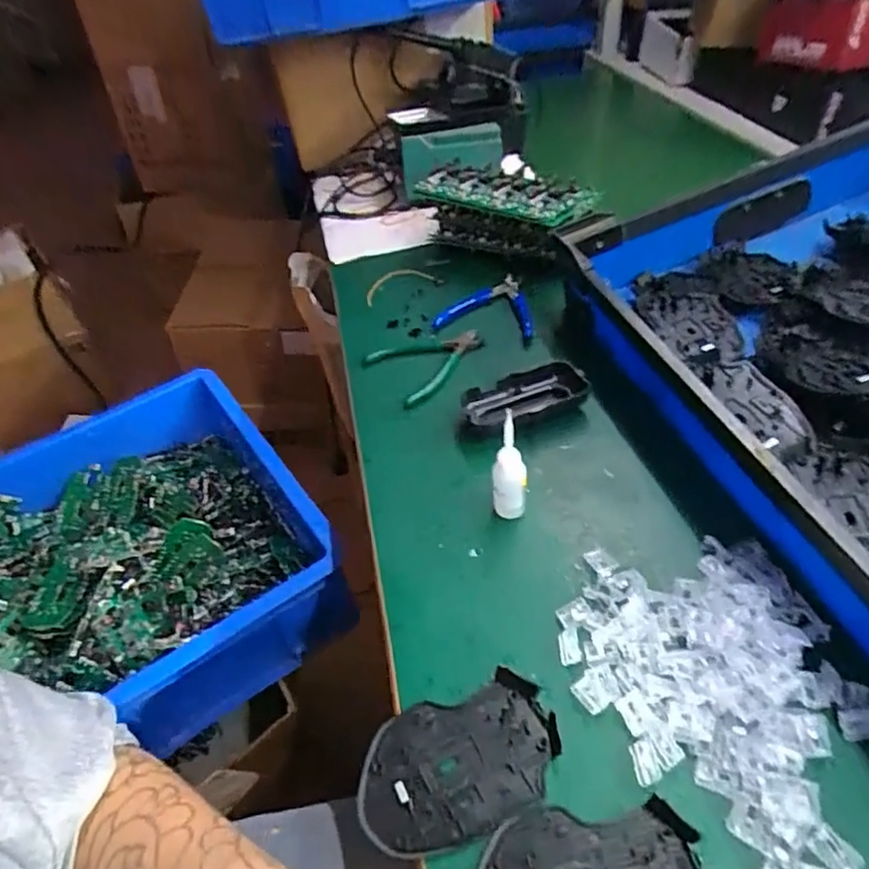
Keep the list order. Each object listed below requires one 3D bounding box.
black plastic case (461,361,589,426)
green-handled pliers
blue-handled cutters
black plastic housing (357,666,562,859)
[{"bbox_3d":[0.080,-0.036,0.530,0.107,0.031,0.044,-13,44,-7],"label":"black plastic case"},{"bbox_3d":[-0.009,-0.082,0.608,0.118,0.009,0.097,-32,50,-25],"label":"green-handled pliers"},{"bbox_3d":[0.063,-0.142,0.656,0.111,0.015,0.108,12,46,17],"label":"blue-handled cutters"},{"bbox_3d":[0.013,0.184,0.331,0.112,0.009,0.071,-18,45,-12],"label":"black plastic housing"}]

